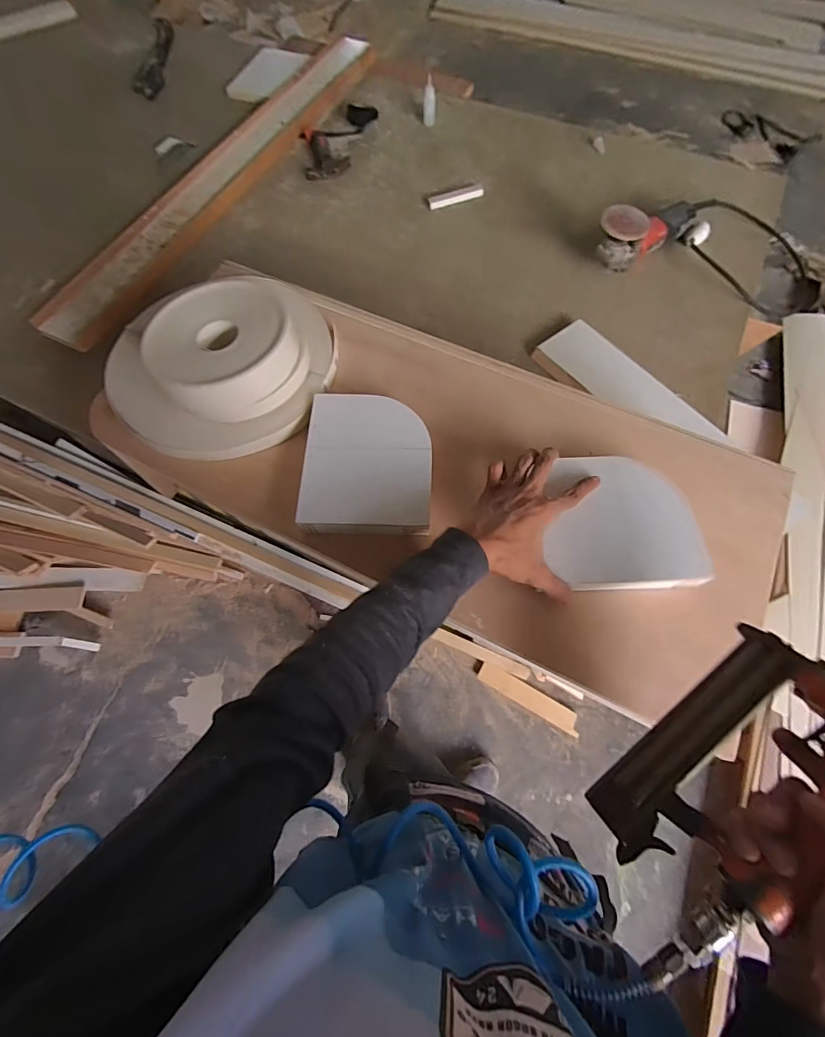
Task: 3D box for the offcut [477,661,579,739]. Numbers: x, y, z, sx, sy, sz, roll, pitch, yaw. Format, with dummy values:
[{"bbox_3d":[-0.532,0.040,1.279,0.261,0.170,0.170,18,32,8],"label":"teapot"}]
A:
[{"bbox_3d":[0.343,0.527,1.350,0.310,0.019,0.063,28,70,12],"label":"offcut"}]

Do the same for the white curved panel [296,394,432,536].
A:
[{"bbox_3d":[-0.053,-0.068,0.545,0.148,0.025,0.175,2,67,2],"label":"white curved panel"}]

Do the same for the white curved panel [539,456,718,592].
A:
[{"bbox_3d":[0.231,0.002,0.505,0.155,0.027,0.147,-2,69,0],"label":"white curved panel"}]

